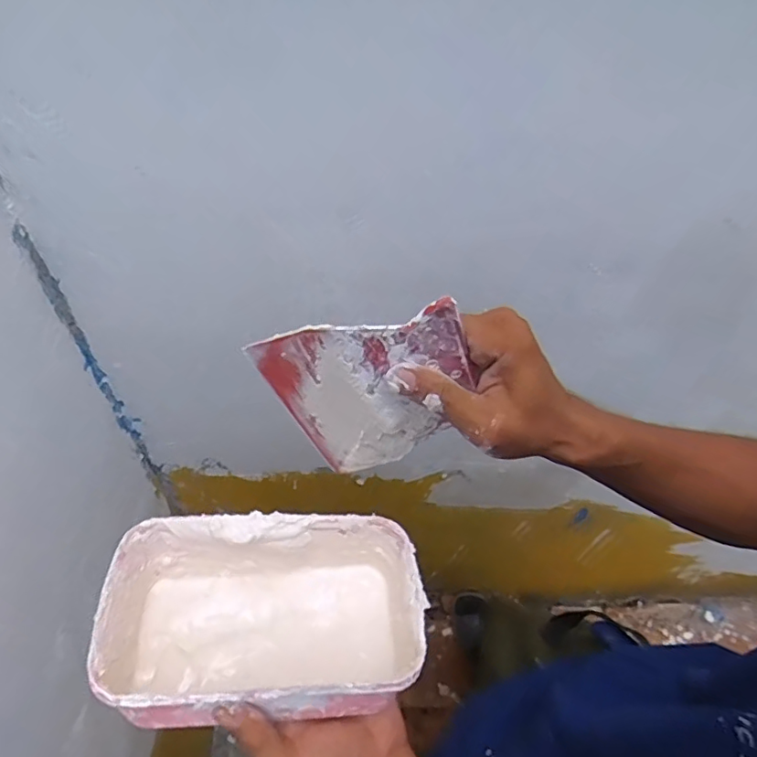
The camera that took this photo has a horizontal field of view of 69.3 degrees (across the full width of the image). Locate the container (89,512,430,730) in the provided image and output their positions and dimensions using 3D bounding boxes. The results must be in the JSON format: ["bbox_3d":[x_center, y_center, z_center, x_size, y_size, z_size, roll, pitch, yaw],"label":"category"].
[{"bbox_3d":[-0.069,0.150,0.357,0.188,0.079,0.111,-1,54,-6],"label":"container"}]

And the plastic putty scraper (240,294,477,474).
[{"bbox_3d":[0.002,0.009,0.306,0.103,0.120,0.004,-17,46,11],"label":"plastic putty scraper"}]

